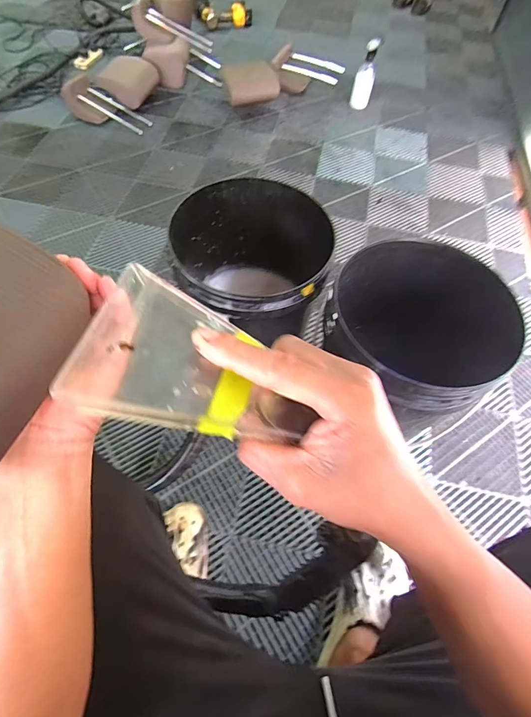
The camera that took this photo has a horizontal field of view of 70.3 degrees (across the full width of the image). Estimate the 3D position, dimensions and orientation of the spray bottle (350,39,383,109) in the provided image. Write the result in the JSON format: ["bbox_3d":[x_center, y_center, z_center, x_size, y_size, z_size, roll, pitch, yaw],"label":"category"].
[{"bbox_3d":[0.401,-1.130,1.508,0.077,0.219,0.063,13,61,3],"label":"spray bottle"}]

